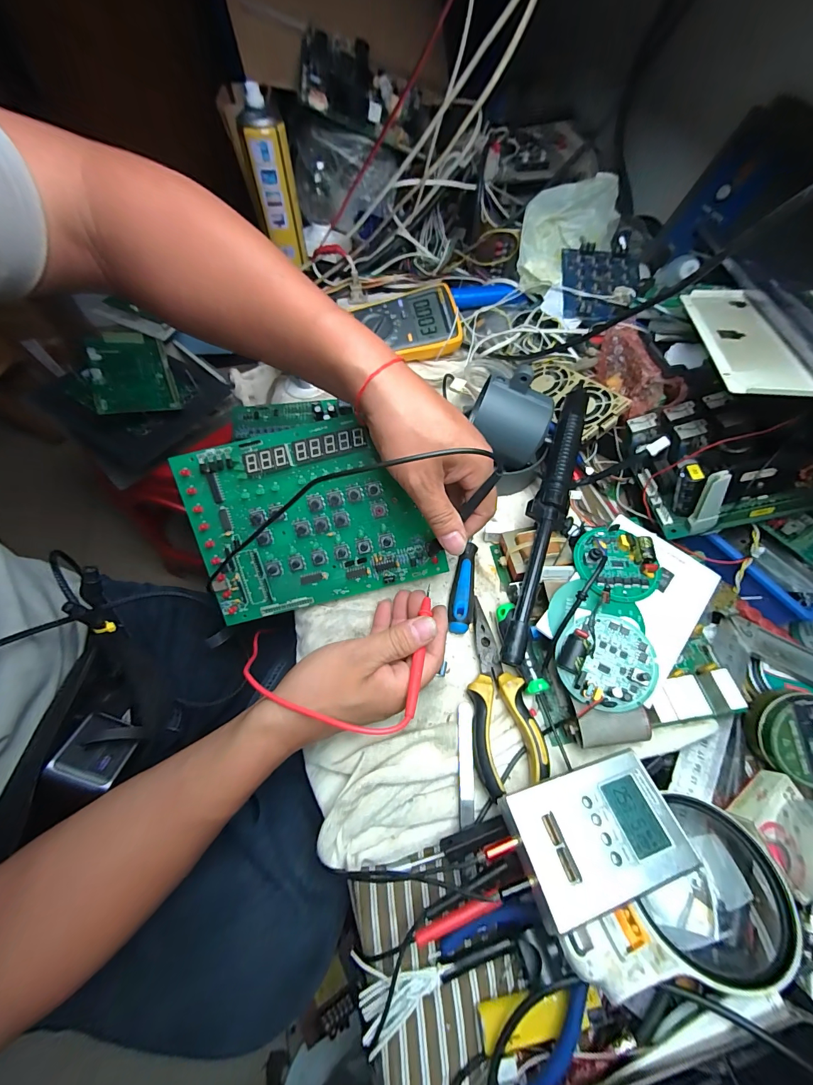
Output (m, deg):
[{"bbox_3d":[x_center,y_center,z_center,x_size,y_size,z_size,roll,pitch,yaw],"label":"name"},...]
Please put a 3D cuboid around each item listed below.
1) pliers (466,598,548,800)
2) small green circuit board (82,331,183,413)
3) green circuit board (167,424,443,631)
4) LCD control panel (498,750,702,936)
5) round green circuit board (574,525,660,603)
[{"bbox_3d":[0.077,0.120,0.312,0.051,0.024,0.145,-2,62,-1],"label":"pliers"},{"bbox_3d":[-0.480,-0.299,0.653,0.119,0.014,0.212,-16,65,-28],"label":"small green circuit board"},{"bbox_3d":[-0.087,-0.019,0.340,0.207,0.009,0.154,-13,102,0],"label":"green circuit board"},{"bbox_3d":[0.122,0.188,0.239,0.103,0.012,0.072,-10,49,-13],"label":"LCD control panel"},{"bbox_3d":[0.182,0.016,0.326,0.061,0.022,0.069,-3,62,-1],"label":"round green circuit board"}]

